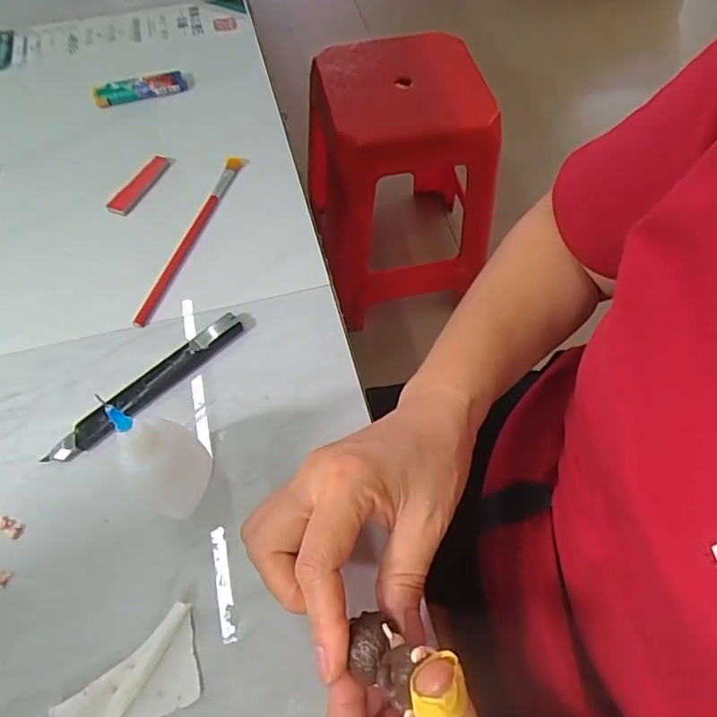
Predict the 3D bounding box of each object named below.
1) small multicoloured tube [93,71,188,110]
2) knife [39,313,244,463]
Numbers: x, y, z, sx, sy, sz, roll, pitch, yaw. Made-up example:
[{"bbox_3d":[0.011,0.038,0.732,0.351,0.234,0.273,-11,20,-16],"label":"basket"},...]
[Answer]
[{"bbox_3d":[-0.196,-0.242,0.480,0.078,0.013,0.021,-22,63,-11],"label":"small multicoloured tube"},{"bbox_3d":[-0.129,0.018,0.336,0.135,0.009,0.017,-41,68,-20],"label":"knife"}]

